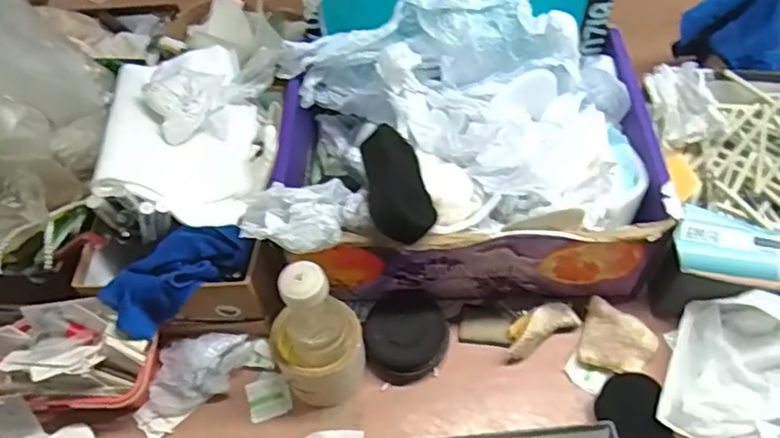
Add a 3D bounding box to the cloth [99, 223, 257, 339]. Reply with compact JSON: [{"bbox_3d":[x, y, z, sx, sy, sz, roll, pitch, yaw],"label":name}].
[{"bbox_3d":[-0.218,0.057,0.639,0.151,0.045,0.076,-35,59,-20],"label":"cloth"}]

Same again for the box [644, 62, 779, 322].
[{"bbox_3d":[0.428,-0.040,0.694,0.265,0.095,0.314,5,55,7],"label":"box"}]

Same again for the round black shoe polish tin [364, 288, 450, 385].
[{"bbox_3d":[0.019,0.124,0.662,0.084,0.035,0.095,10,56,11],"label":"round black shoe polish tin"}]

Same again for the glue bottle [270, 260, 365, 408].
[{"bbox_3d":[-0.073,0.110,0.591,0.087,0.180,0.078,-15,55,-7],"label":"glue bottle"}]

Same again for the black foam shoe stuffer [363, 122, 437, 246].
[{"bbox_3d":[0.005,-0.035,0.598,0.064,0.036,0.117,12,57,-26],"label":"black foam shoe stuffer"}]

